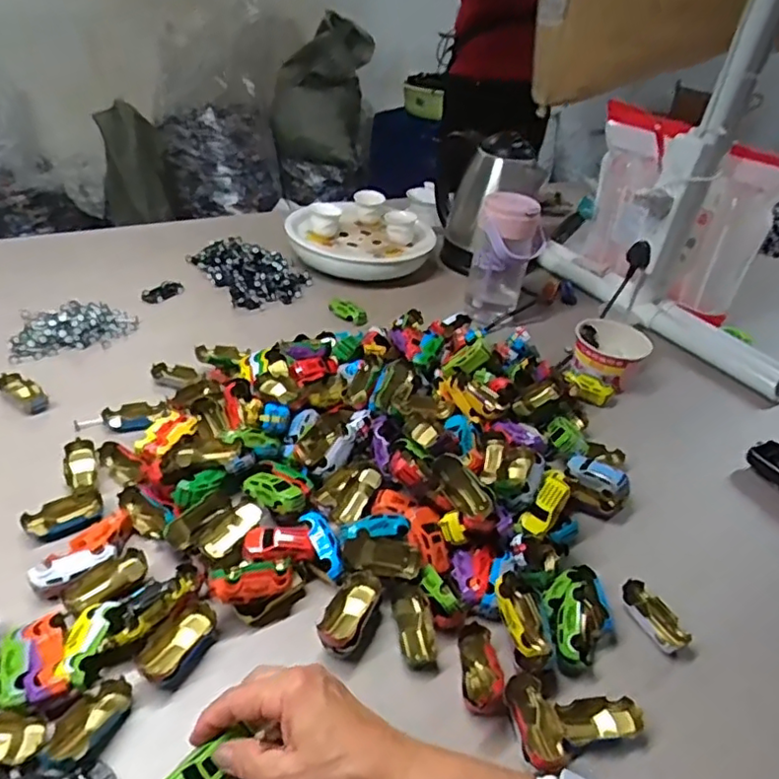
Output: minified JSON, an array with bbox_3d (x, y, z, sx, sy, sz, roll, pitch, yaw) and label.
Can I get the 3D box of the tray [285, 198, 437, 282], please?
[{"bbox_3d":[-0.047,-0.262,1.032,0.240,0.075,0.183,20,36,15],"label":"tray"}]

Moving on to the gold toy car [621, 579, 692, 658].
[{"bbox_3d":[0.225,0.193,0.521,0.026,0.015,0.063,-12,42,-23],"label":"gold toy car"}]

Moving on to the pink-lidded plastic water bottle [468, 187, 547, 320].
[{"bbox_3d":[0.167,-0.189,0.884,0.097,0.168,0.074,13,35,6],"label":"pink-lidded plastic water bottle"}]

